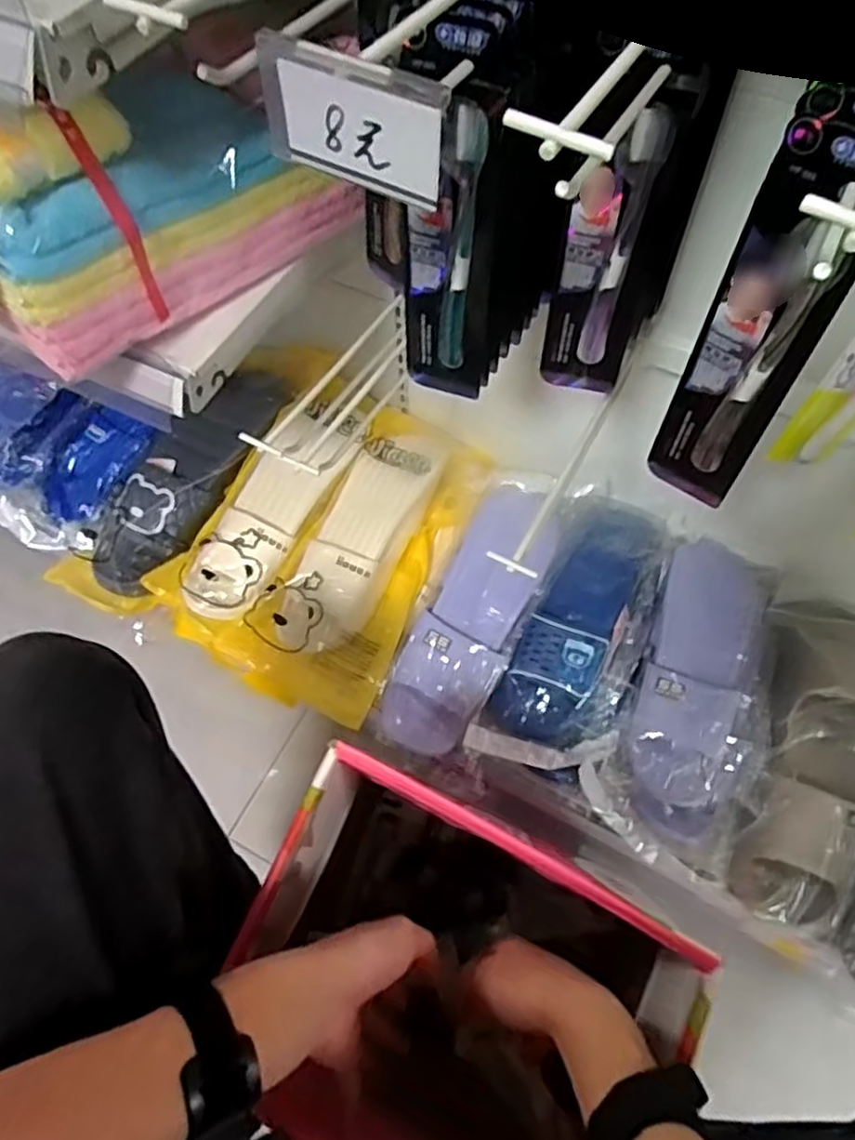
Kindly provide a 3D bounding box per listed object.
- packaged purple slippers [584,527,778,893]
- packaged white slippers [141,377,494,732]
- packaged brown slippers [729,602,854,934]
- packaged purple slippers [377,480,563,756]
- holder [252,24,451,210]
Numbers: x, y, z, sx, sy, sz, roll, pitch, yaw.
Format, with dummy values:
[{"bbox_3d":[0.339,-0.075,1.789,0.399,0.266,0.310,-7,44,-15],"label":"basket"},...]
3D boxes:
[{"bbox_3d":[0.306,0.140,0.803,0.157,0.073,0.362,16,77,9],"label":"packaged purple slippers"},{"bbox_3d":[-0.121,-0.046,0.881,0.281,0.105,0.387,24,65,13],"label":"packaged white slippers"},{"bbox_3d":[0.431,0.207,0.778,0.129,0.069,0.350,15,76,9],"label":"packaged brown slippers"},{"bbox_3d":[0.057,0.049,0.828,0.108,0.093,0.327,24,65,13],"label":"packaged purple slippers"},{"bbox_3d":[-0.029,-0.172,0.275,0.080,0.047,0.010,29,66,15],"label":"holder"}]

